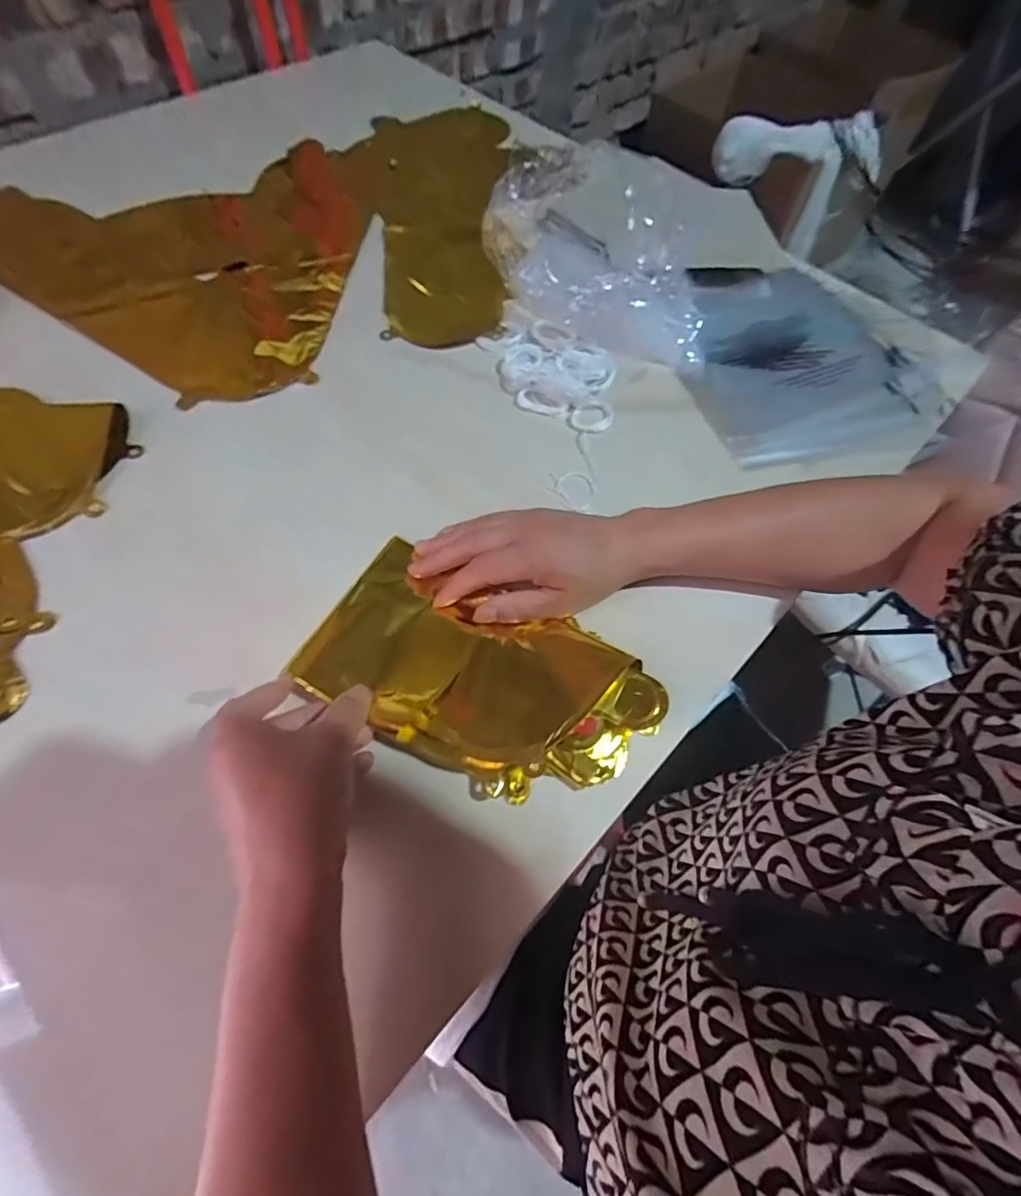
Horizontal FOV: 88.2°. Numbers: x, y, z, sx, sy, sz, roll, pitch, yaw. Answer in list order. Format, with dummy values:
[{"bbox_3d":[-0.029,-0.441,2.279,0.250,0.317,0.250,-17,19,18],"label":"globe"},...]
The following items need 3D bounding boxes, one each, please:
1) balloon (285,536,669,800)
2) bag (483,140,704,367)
[{"bbox_3d":[-0.020,0.051,0.351,0.217,0.023,0.126,28,64,12],"label":"balloon"},{"bbox_3d":[0.099,-0.338,0.505,0.221,0.109,0.173,26,63,11],"label":"bag"}]

